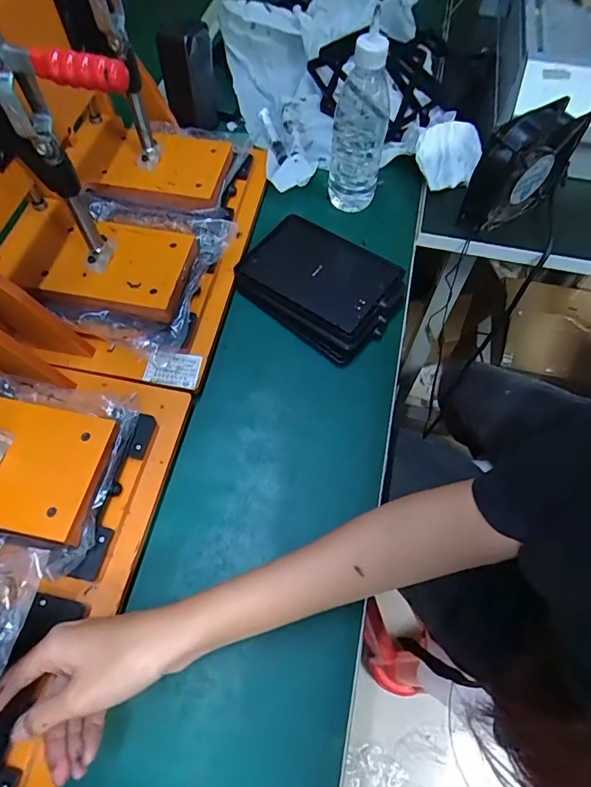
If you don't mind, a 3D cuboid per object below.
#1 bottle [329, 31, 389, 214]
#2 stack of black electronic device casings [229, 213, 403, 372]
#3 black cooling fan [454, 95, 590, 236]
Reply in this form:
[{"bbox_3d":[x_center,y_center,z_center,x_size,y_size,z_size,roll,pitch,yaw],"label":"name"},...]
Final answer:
[{"bbox_3d":[0.077,-0.310,0.517,0.061,0.184,0.062,5,62,2],"label":"bottle"},{"bbox_3d":[0.029,-0.125,0.513,0.173,0.035,0.129,36,67,17],"label":"stack of black electronic device casings"},{"bbox_3d":[0.260,-0.255,0.517,0.120,0.132,0.041,-25,65,-13],"label":"black cooling fan"}]

